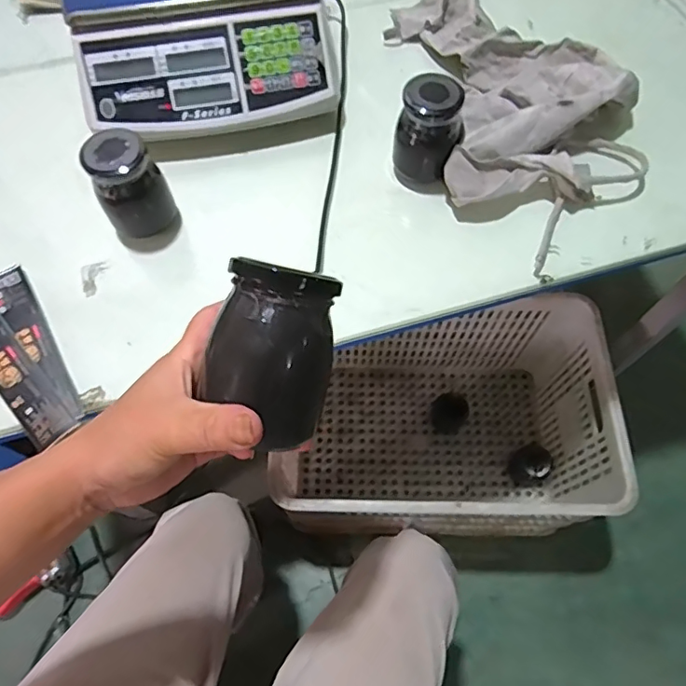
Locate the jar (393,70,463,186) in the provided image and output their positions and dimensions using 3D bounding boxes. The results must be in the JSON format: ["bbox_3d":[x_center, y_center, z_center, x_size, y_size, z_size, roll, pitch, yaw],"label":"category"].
[{"bbox_3d":[0.089,-0.218,0.552,0.062,0.097,0.057,0,64,0],"label":"jar"}]

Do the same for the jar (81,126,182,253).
[{"bbox_3d":[-0.206,-0.150,0.520,0.065,0.094,0.064,0,64,0],"label":"jar"}]

